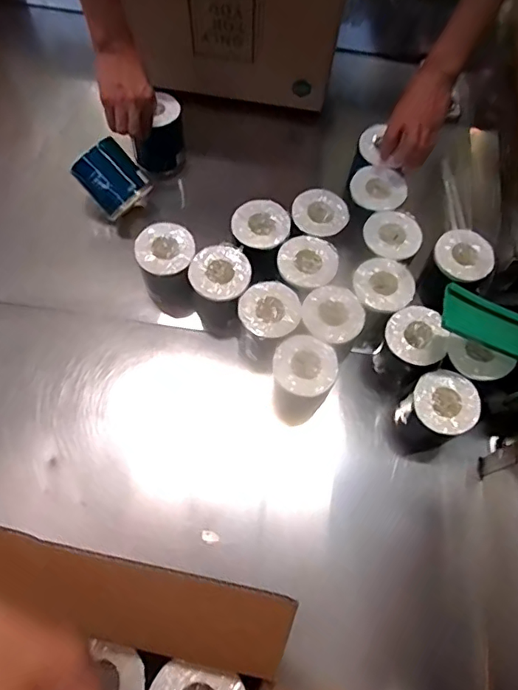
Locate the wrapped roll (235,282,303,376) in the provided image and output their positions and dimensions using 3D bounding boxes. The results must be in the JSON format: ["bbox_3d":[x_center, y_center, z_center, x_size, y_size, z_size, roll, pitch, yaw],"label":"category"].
[{"bbox_3d":[0.010,-0.029,0.828,0.092,0.120,0.103,33,71,9],"label":"wrapped roll"}]

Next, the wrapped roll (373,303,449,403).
[{"bbox_3d":[0.228,0.014,0.818,0.088,0.139,0.095,1,69,-3],"label":"wrapped roll"}]

